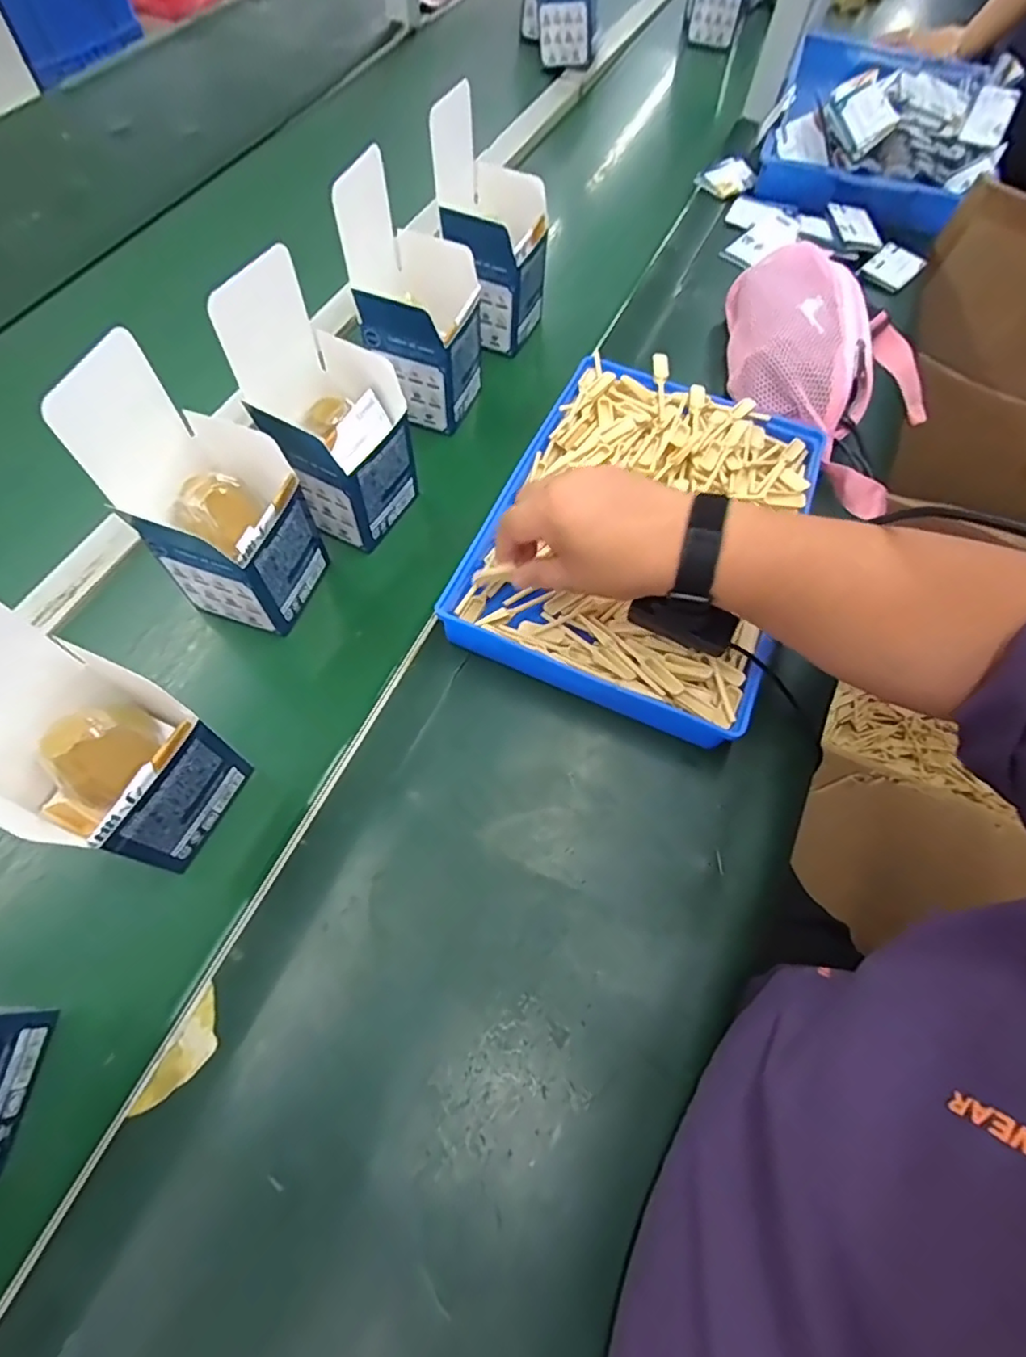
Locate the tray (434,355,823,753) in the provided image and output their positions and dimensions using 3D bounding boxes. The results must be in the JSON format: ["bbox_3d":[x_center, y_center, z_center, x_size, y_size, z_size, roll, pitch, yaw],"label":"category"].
[{"bbox_3d":[0.108,-0.127,0.481,0.231,0.046,0.327,23,65,7],"label":"tray"}]

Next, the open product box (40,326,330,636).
[{"bbox_3d":[-0.205,-0.118,0.411,0.095,0.183,0.093,18,64,5],"label":"open product box"}]

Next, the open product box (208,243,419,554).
[{"bbox_3d":[-0.139,-0.195,0.452,0.097,0.181,0.098,27,66,9],"label":"open product box"}]

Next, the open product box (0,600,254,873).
[{"bbox_3d":[-0.235,0.037,0.326,0.094,0.176,0.097,25,65,8],"label":"open product box"}]

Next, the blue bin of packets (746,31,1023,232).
[{"bbox_3d":[0.493,-0.745,0.786,0.259,0.109,0.418,21,65,6],"label":"blue bin of packets"}]

